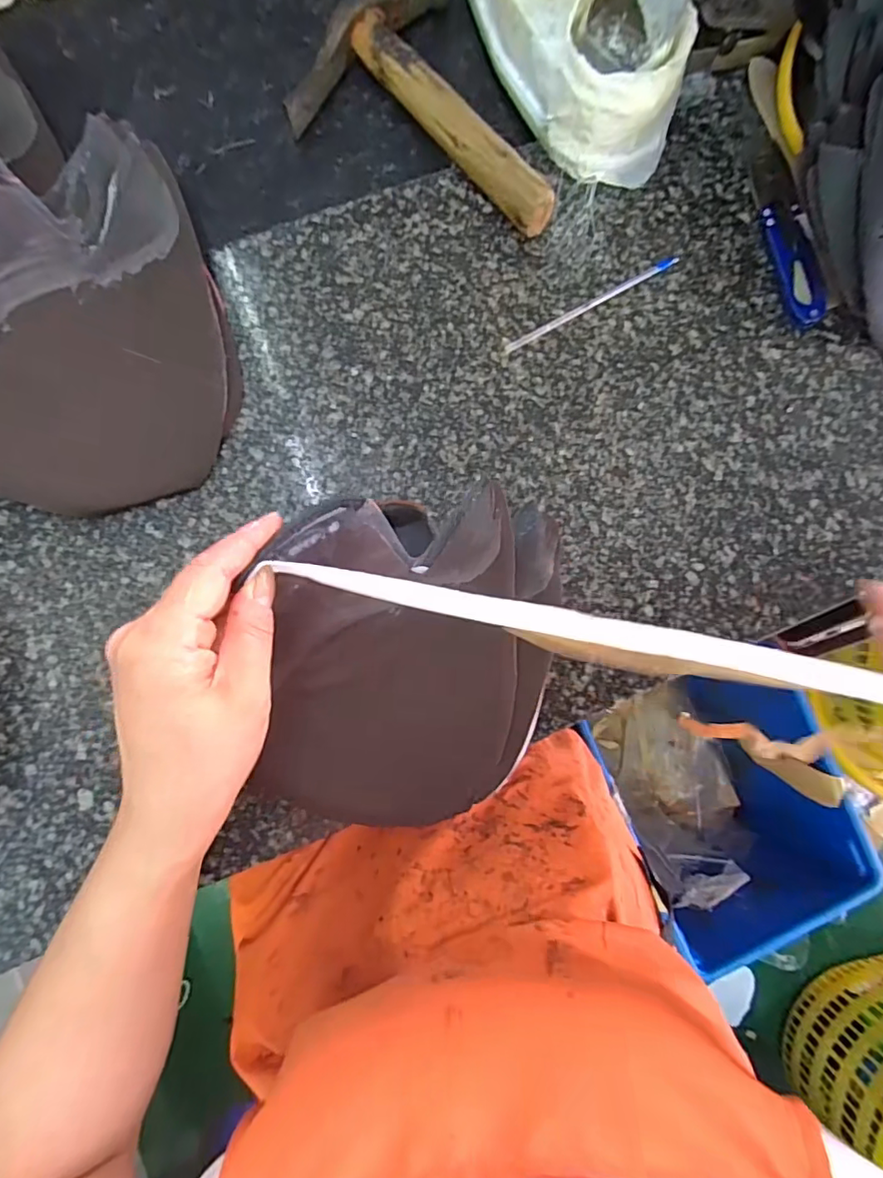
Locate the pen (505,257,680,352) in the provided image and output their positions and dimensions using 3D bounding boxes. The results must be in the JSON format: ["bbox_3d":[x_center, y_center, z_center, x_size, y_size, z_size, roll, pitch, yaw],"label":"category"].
[{"bbox_3d":[0.095,-0.179,0.337,0.125,0.005,0.006,-30,89,-5],"label":"pen"}]

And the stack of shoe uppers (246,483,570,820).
[{"bbox_3d":[-0.012,0.036,0.292,0.148,0.067,0.188,7,84,-6],"label":"stack of shoe uppers"}]

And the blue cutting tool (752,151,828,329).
[{"bbox_3d":[0.221,-0.225,0.345,0.023,0.015,0.117,-10,87,-4],"label":"blue cutting tool"}]

